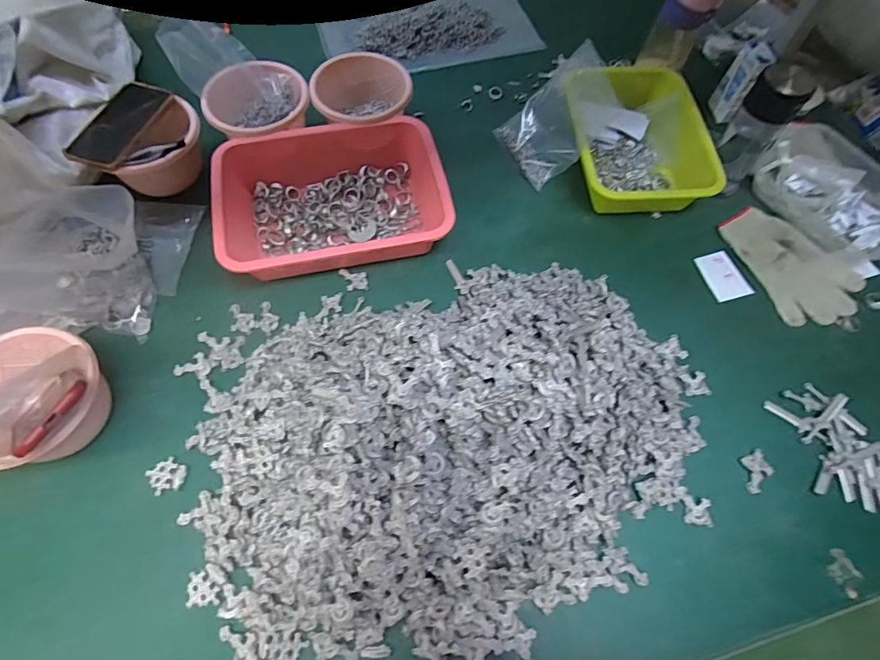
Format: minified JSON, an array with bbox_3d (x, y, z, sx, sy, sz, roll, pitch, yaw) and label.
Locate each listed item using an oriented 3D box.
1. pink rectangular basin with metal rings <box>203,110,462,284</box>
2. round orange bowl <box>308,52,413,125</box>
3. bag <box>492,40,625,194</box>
[{"bbox_3d":[-0.152,-0.189,0.668,0.302,0.078,0.229,-12,65,-8],"label":"pink rectangular basin with metal rings"},{"bbox_3d":[-0.123,-0.362,0.755,0.150,0.076,0.140,1,64,-2],"label":"round orange bowl"},{"bbox_3d":[0.190,-0.329,0.740,0.049,0.187,0.151,17,42,-46],"label":"bag"}]

